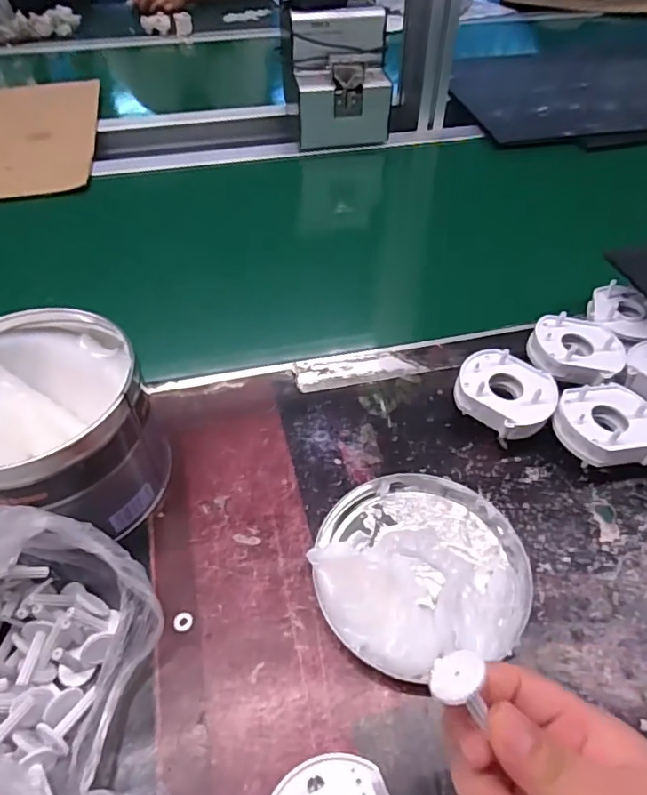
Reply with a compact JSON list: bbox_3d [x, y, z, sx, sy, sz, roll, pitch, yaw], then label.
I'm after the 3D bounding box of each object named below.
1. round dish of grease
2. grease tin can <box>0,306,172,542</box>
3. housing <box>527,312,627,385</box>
[{"bbox_3d":[0.060,0.099,0.333,0.125,0.028,0.121,0,49,0],"label":"round dish of grease"},{"bbox_3d":[-0.175,0.025,0.351,0.119,0.100,0.125,0,49,0],"label":"grease tin can"},{"bbox_3d":[0.201,-0.039,0.432,0.069,0.025,0.060,24,53,19],"label":"housing"}]

